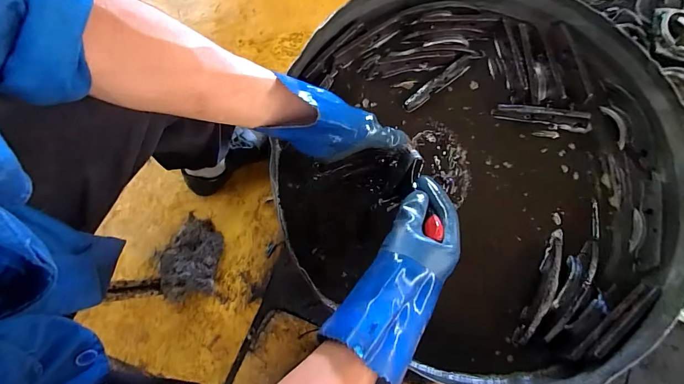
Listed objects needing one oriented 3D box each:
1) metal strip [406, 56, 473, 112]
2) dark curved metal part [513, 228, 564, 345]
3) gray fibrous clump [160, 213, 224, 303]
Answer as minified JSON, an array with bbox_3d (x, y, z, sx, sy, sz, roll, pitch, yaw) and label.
[{"bbox_3d":[0.154,-0.173,0.558,0.138,0.008,0.024,-36,116,-10],"label":"metal strip"},{"bbox_3d":[0.275,0.128,0.472,0.026,0.034,0.167,29,75,4],"label":"dark curved metal part"},{"bbox_3d":[-0.348,0.148,0.816,0.119,0.074,0.197,2,76,-1],"label":"gray fibrous clump"}]

